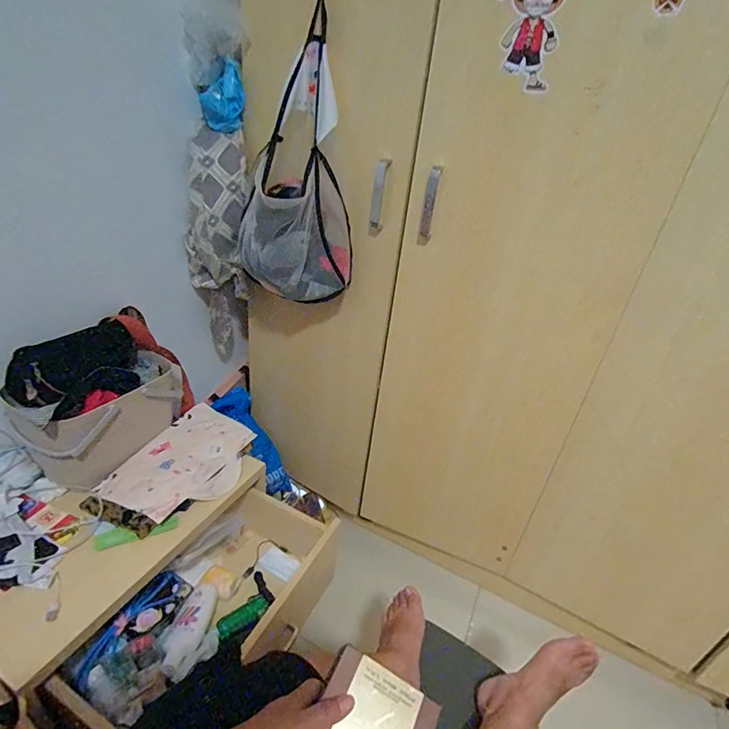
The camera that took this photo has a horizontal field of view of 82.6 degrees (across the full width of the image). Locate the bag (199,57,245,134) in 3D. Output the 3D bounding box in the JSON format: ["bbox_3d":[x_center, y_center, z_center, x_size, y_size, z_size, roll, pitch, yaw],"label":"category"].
[{"bbox_3d":[-0.315,-0.588,0.915,0.093,0.129,0.062,-3,31,-17],"label":"bag"}]

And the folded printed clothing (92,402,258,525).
[{"bbox_3d":[-0.360,0.196,0.842,0.195,0.033,0.274,23,36,17],"label":"folded printed clothing"}]

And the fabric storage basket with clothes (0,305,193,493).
[{"bbox_3d":[-0.508,0.053,0.839,0.186,0.222,0.305,21,33,23],"label":"fabric storage basket with clothes"}]

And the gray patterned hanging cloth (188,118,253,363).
[{"bbox_3d":[-0.355,-0.253,1.049,0.173,0.558,0.107,16,31,15],"label":"gray patterned hanging cloth"}]

